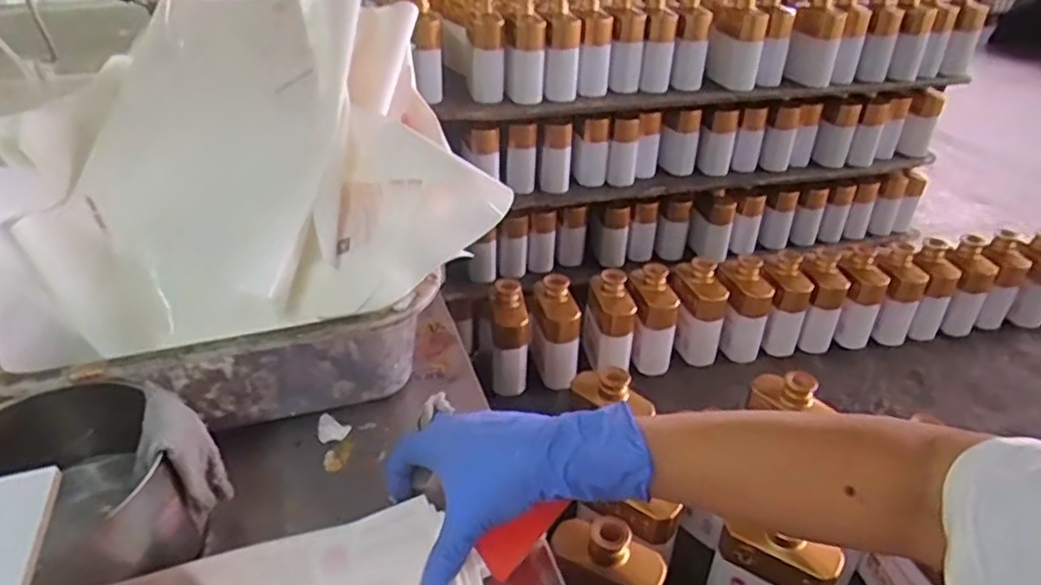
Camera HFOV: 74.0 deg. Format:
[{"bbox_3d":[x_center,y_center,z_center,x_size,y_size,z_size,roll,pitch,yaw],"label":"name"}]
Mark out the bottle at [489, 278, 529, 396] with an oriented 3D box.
[{"bbox_3d":[-0.017,0.071,1.052,0.057,0.166,0.066,1,33,-2],"label":"bottle"}]

